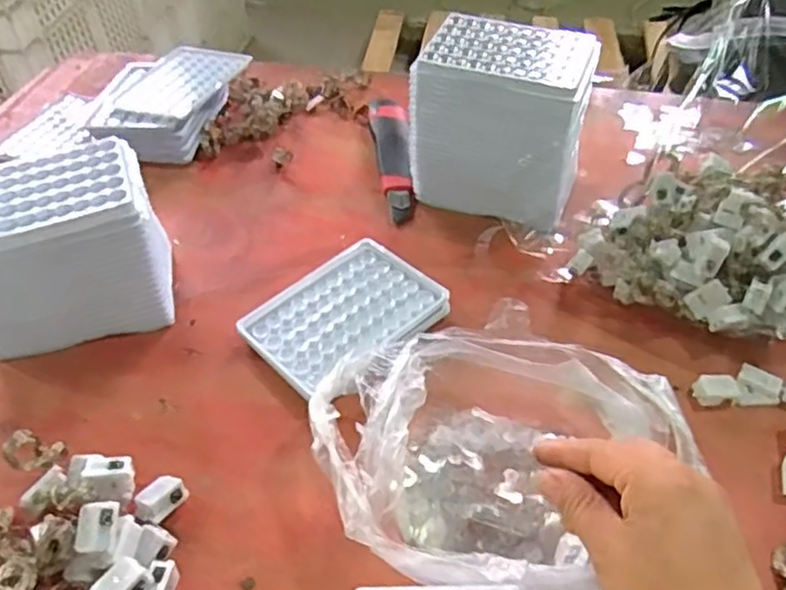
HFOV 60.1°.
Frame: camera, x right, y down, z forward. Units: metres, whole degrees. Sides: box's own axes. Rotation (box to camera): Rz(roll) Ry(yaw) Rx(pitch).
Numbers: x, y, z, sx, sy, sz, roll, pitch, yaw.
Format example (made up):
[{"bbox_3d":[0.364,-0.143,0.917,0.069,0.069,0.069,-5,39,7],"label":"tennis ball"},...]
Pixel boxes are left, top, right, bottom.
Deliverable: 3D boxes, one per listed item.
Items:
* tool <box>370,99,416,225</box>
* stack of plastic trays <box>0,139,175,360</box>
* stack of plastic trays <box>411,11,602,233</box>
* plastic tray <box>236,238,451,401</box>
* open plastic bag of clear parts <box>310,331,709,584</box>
[{"bbox_3d":[0.000,-0.136,0.651,0.036,0.015,0.184,-4,44,-2],"label":"tool"},{"bbox_3d":[-0.237,-0.033,0.495,0.128,0.106,0.092,-13,45,-11],"label":"stack of plastic trays"},{"bbox_3d":[0.092,-0.140,0.566,0.132,0.132,0.098,18,48,19],"label":"stack of plastic trays"},{"bbox_3d":[-0.035,0.015,0.500,0.129,0.019,0.102,-34,53,-28],"label":"plastic tray"},{"bbox_3d":[0.061,0.093,0.397,0.195,0.064,0.153,-14,46,-12],"label":"open plastic bag of clear parts"}]

